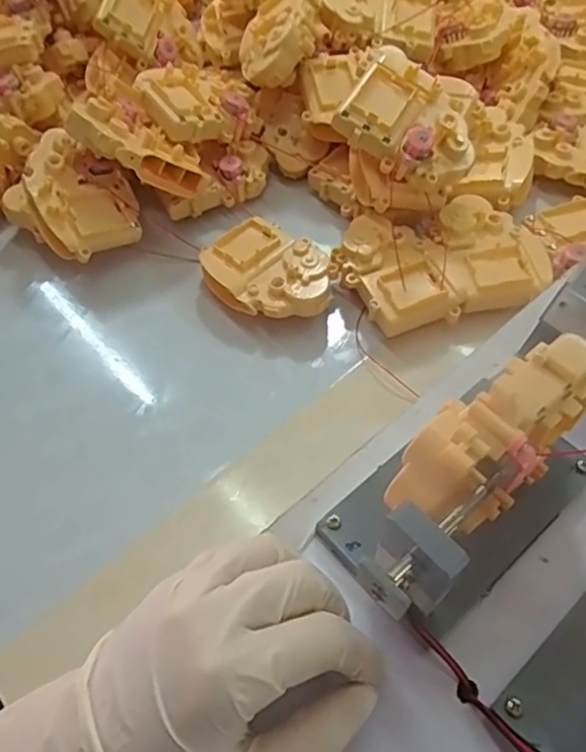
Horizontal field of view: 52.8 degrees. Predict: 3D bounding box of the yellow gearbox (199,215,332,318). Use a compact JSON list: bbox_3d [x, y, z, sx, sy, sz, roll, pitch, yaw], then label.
[{"bbox_3d":[-0.017,-0.073,0.435,0.098,0.037,0.071,35,64,22],"label":"yellow gearbox"}]

